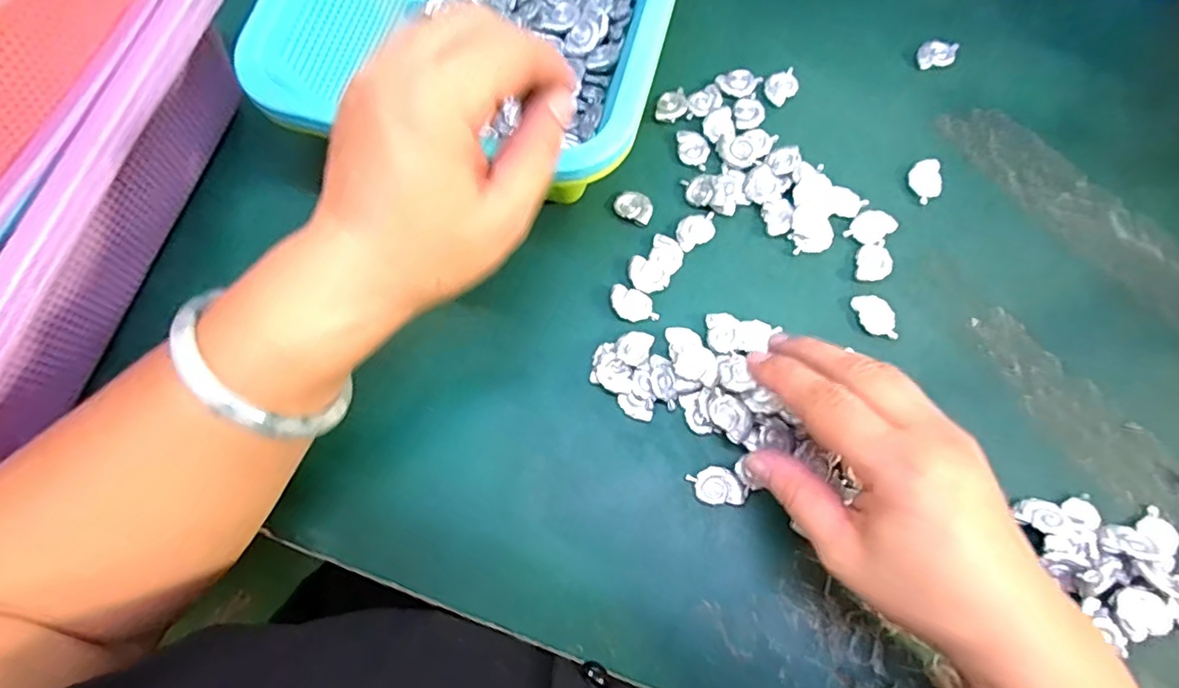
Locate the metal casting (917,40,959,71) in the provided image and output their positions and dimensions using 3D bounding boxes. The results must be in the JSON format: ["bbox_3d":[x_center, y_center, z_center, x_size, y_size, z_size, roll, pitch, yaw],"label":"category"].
[{"bbox_3d":[0.222,-0.185,0.367,0.028,0.005,0.020,-9,73,-2],"label":"metal casting"}]

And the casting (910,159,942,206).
[{"bbox_3d":[0.198,-0.097,0.340,0.019,0.004,0.029,21,75,7],"label":"casting"}]

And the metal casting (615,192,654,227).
[{"bbox_3d":[0.027,-0.080,0.336,0.022,0.004,0.018,24,75,8],"label":"metal casting"}]

